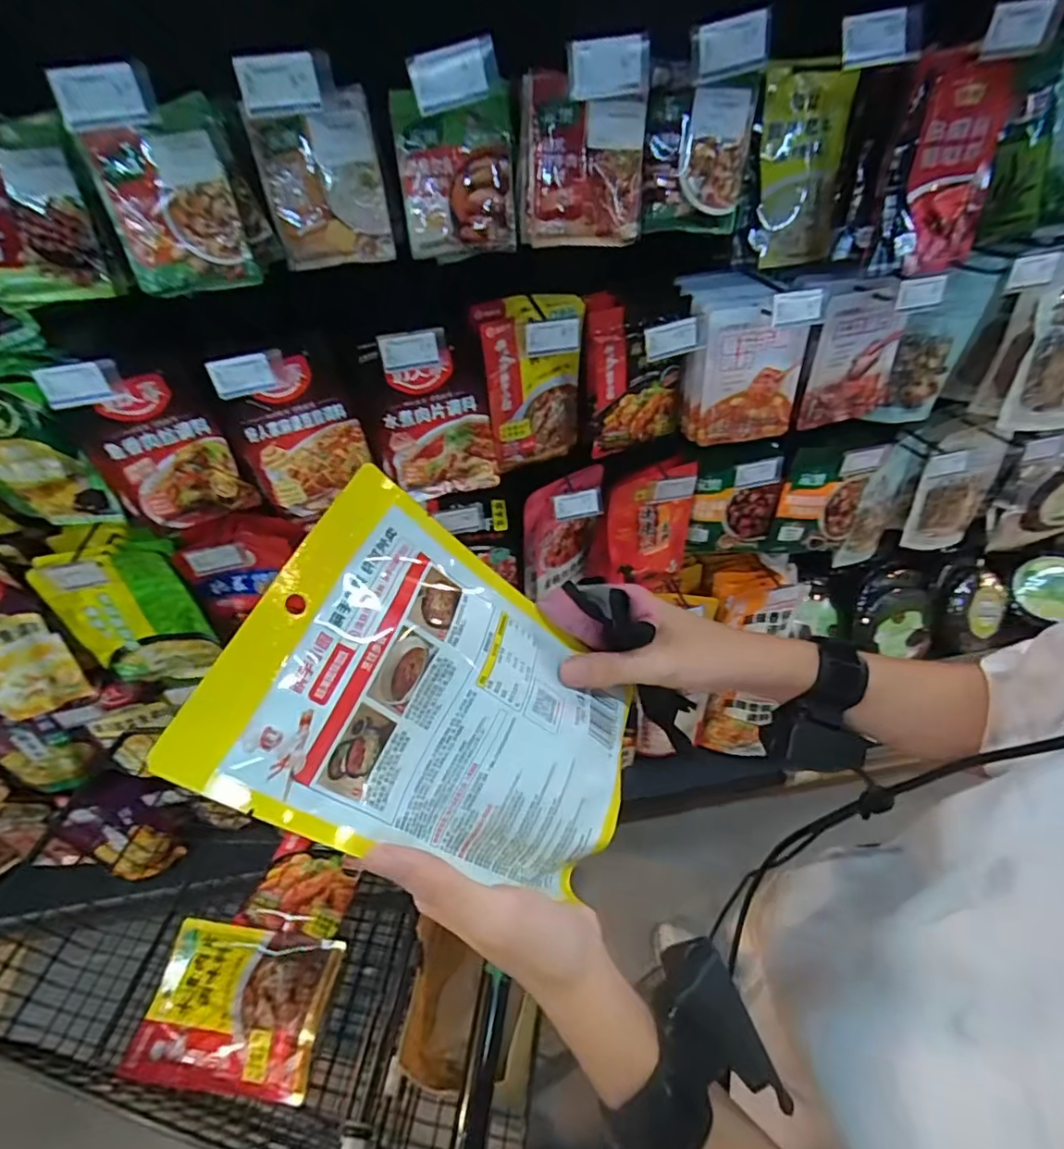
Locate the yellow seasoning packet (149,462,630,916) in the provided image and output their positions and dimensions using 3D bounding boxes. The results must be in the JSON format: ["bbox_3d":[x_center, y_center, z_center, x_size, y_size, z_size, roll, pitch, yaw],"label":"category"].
[{"bbox_3d":[-0.038,0.073,0.306,0.015,0.226,0.162,-22,37,51],"label":"yellow seasoning packet"}]

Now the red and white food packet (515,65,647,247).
[{"bbox_3d":[0.054,-0.459,0.640,0.138,0.151,0.047,4,45,8],"label":"red and white food packet"}]

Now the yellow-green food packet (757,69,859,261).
[{"bbox_3d":[0.337,-0.511,0.722,0.106,0.197,0.068,12,47,16],"label":"yellow-green food packet"}]

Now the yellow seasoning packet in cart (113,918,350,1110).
[{"bbox_3d":[-0.375,0.545,0.724,0.226,0.024,0.160,4,45,8],"label":"yellow seasoning packet in cart"}]

